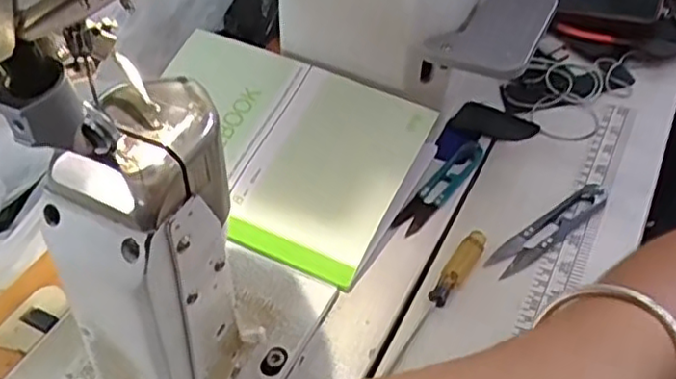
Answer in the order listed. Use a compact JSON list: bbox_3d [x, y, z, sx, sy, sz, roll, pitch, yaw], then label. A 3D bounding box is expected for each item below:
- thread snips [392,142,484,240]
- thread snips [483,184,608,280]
[{"bbox_3d":[0.074,-0.005,0.490,0.026,0.012,0.104,27,51,34],"label":"thread snips"},{"bbox_3d":[0.141,0.025,0.454,0.108,0.009,0.021,-31,46,-25],"label":"thread snips"}]

